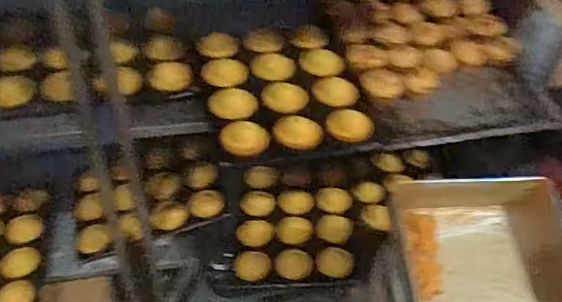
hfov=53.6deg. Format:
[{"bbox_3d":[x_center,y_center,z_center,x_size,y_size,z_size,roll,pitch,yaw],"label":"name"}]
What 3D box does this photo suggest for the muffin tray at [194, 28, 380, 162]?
[{"bbox_3d":[0.003,-0.109,0.928,0.253,0.047,0.300,-8,49,-11],"label":"muffin tray"}]

